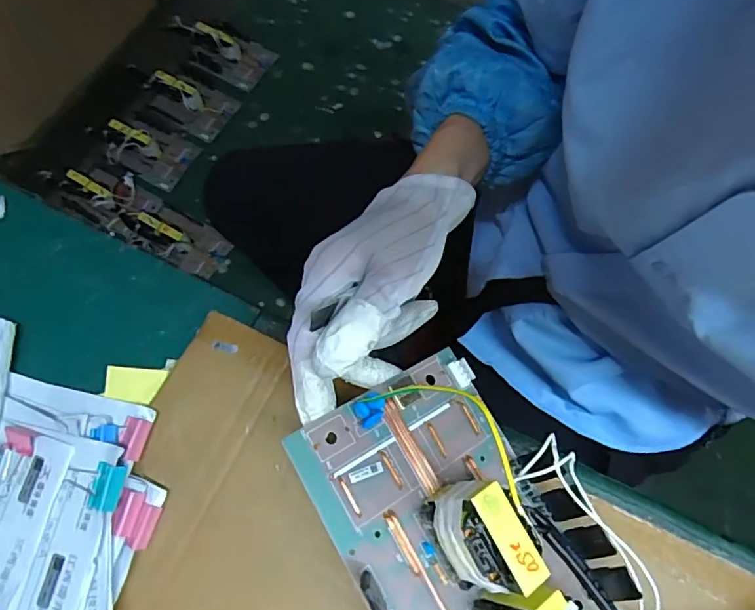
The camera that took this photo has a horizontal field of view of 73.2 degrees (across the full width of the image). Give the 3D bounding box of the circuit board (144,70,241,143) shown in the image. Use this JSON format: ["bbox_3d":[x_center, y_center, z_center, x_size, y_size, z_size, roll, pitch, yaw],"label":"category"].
[{"bbox_3d":[-0.370,-0.411,1.006,0.166,0.059,0.110,32,75,13],"label":"circuit board"}]

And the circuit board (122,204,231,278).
[{"bbox_3d":[-0.367,-0.126,0.913,0.190,0.056,0.103,26,73,11],"label":"circuit board"}]

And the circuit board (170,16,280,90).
[{"bbox_3d":[-0.316,-0.530,1.035,0.187,0.056,0.116,29,74,12],"label":"circuit board"}]

